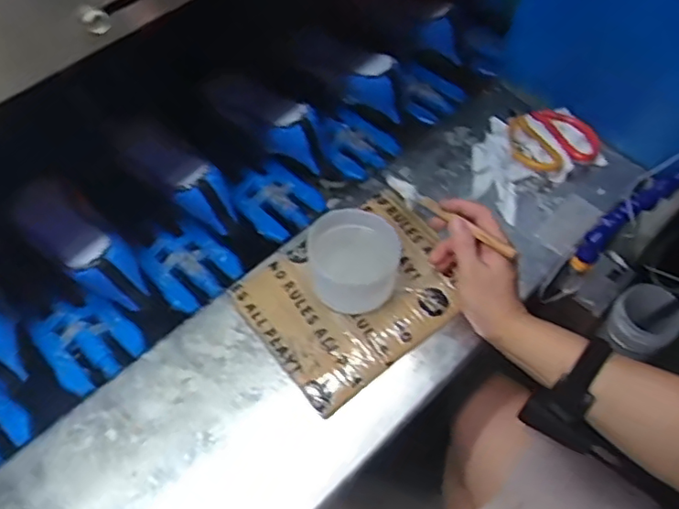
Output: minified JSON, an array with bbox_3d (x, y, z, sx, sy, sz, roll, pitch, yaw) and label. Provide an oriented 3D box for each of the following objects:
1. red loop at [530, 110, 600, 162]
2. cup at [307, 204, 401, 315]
[{"bbox_3d":[0.304,-0.162,0.782,0.060,0.017,0.098,-26,61,-14],"label":"red loop"},{"bbox_3d":[0.013,0.008,0.632,0.097,0.067,0.092,-1,58,1],"label":"cup"}]

